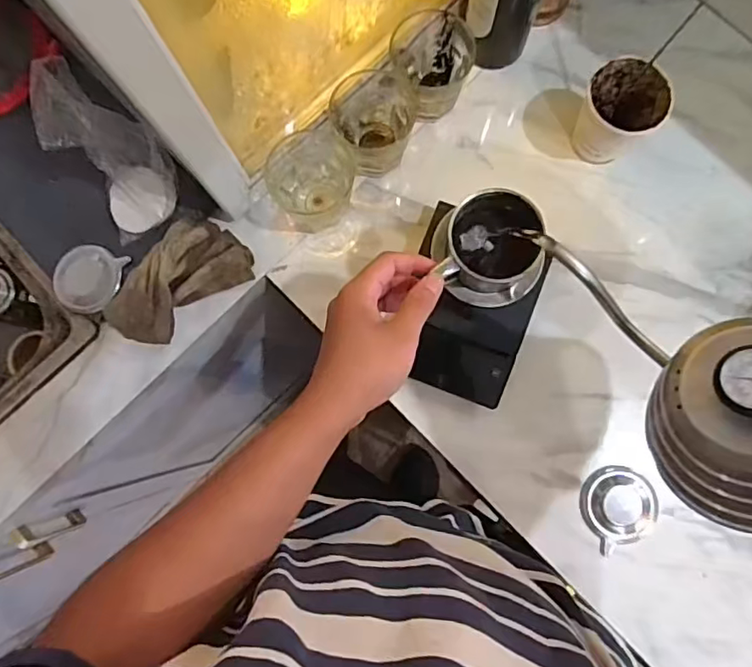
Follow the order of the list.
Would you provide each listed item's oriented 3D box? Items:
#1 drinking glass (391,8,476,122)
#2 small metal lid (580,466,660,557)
[{"bbox_3d":[0.056,-0.279,0.596,0.077,0.081,0.088,20,82,4],"label":"drinking glass"},{"bbox_3d":[0.243,0.172,0.566,0.073,0.009,0.076,0,81,2],"label":"small metal lid"}]

